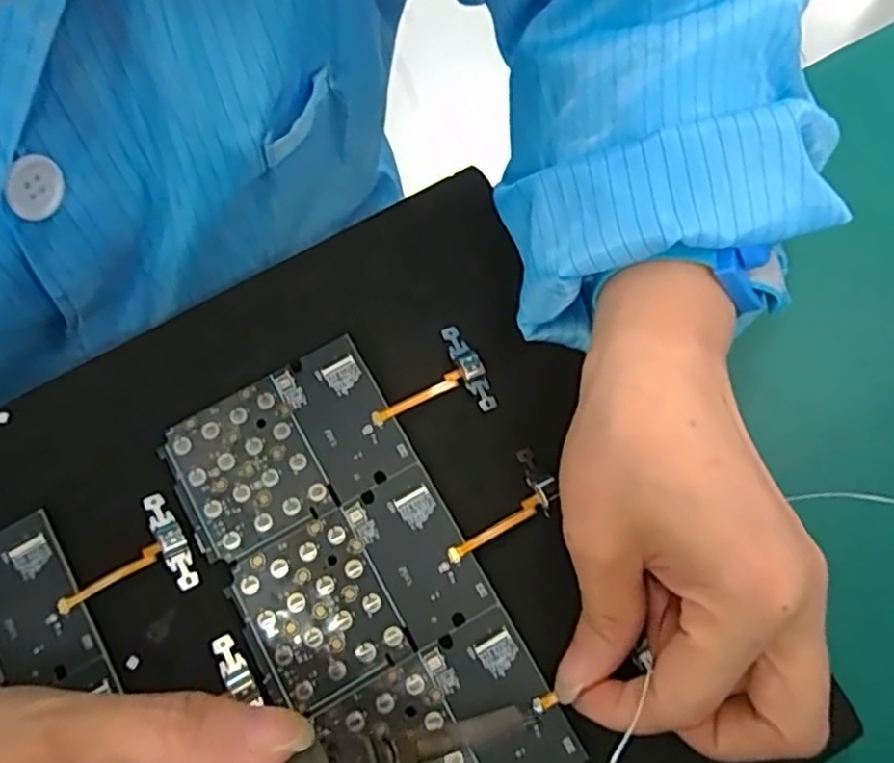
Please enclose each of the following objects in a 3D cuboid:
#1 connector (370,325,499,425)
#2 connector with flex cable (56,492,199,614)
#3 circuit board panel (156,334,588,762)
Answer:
[{"bbox_3d":[-0.008,0.002,0.263,0.045,0.004,0.035,-26,76,-7],"label":"connector"},{"bbox_3d":[-0.112,0.065,0.244,0.045,0.005,0.035,-32,77,-9],"label":"connector with flex cable"},{"bbox_3d":[-0.030,0.071,0.243,0.078,0.004,0.164,-29,77,-8],"label":"circuit board panel"}]

